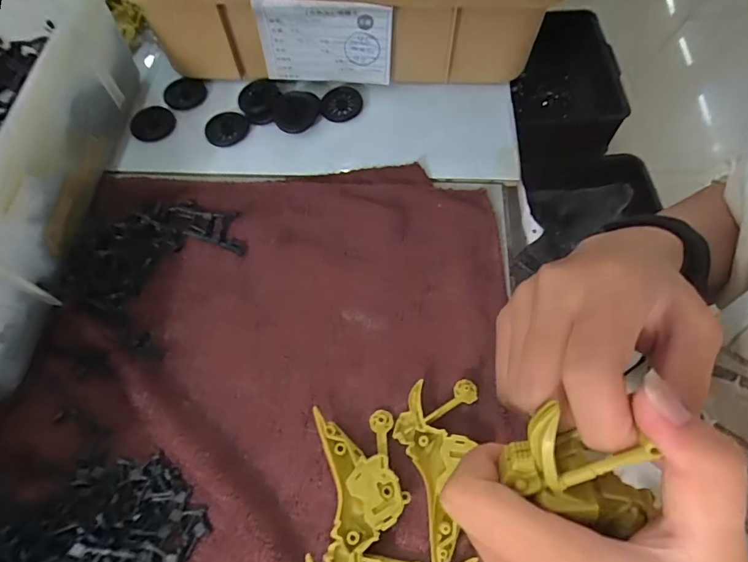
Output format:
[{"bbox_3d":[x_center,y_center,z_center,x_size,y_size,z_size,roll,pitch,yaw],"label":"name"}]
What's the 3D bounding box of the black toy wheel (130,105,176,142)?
[{"bbox_3d":[-0.198,-0.142,0.410,0.038,0.008,0.038,-1,64,1],"label":"black toy wheel"}]

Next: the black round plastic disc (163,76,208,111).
[{"bbox_3d":[-0.176,-0.174,0.425,0.035,0.009,0.036,-1,62,2],"label":"black round plastic disc"}]

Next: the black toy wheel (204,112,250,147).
[{"bbox_3d":[-0.131,-0.136,0.409,0.038,0.006,0.033,-32,67,-14],"label":"black toy wheel"}]

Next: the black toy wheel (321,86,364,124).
[{"bbox_3d":[-0.030,-0.161,0.417,0.036,0.010,0.034,-1,64,1],"label":"black toy wheel"}]

